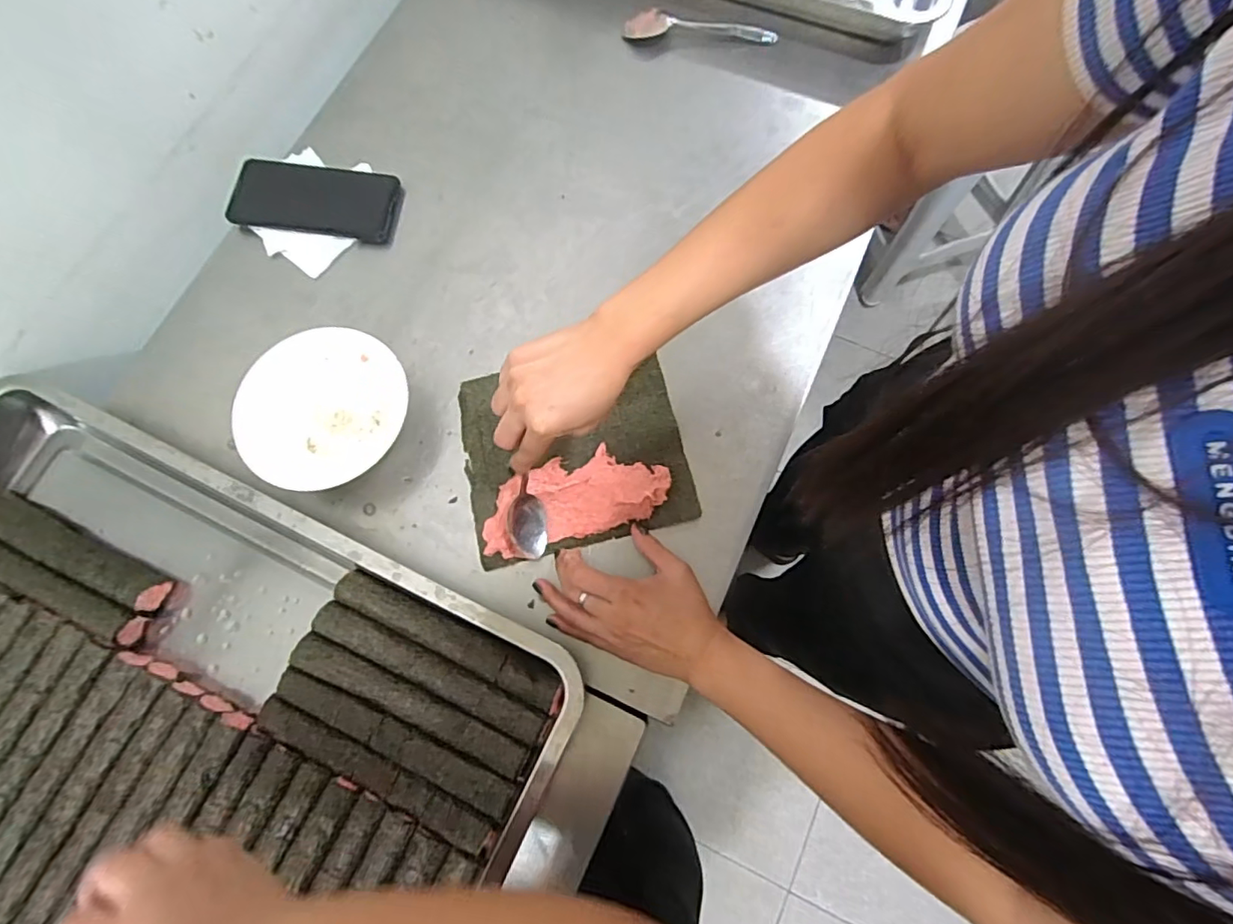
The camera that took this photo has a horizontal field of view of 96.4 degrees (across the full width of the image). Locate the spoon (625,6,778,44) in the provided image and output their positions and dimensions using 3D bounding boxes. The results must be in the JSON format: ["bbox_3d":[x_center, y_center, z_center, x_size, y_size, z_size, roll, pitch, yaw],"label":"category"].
[{"bbox_3d":[0.094,-0.488,0.621,0.170,0.017,0.038,5,75,3],"label":"spoon"}]

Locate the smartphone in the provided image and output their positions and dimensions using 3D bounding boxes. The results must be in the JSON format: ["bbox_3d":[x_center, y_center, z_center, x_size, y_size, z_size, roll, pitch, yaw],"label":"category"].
[{"bbox_3d":[-0.314,-0.274,0.576,0.167,0.013,0.080,9,75,4],"label":"smartphone"}]

